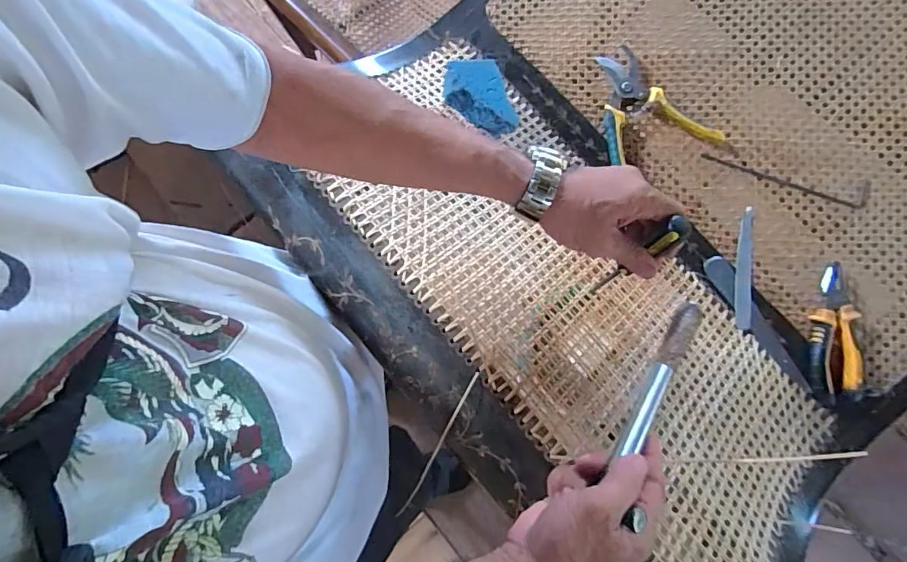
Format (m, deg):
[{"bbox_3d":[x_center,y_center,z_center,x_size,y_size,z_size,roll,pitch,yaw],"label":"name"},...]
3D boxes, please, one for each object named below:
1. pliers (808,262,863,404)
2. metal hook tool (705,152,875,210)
[{"bbox_3d":[0.432,0.060,0.515,0.052,0.021,0.153,-3,80,0],"label":"pliers"},{"bbox_3d":[0.404,-0.125,0.549,0.192,0.005,0.032,15,80,3],"label":"metal hook tool"}]

